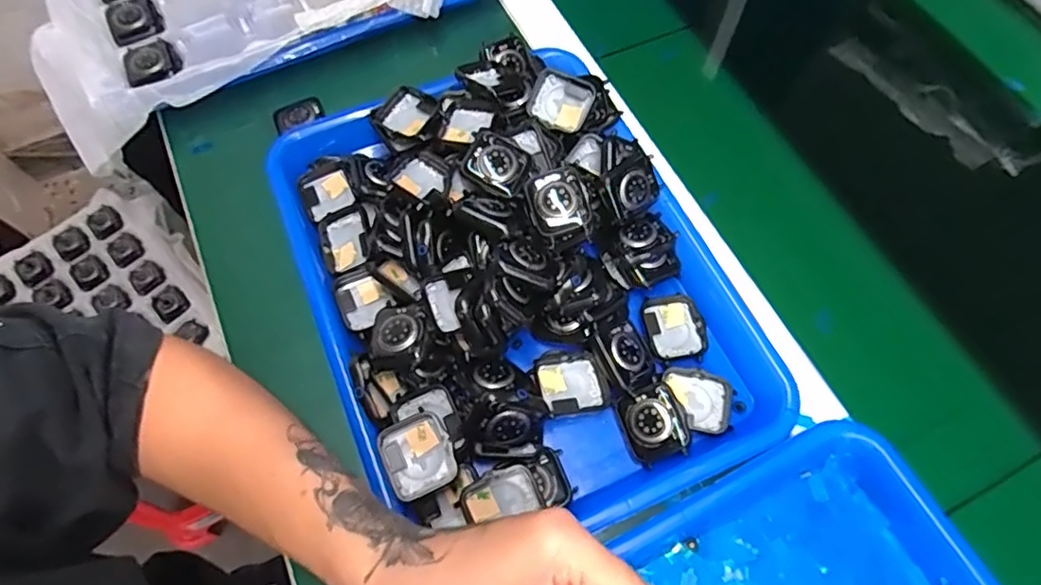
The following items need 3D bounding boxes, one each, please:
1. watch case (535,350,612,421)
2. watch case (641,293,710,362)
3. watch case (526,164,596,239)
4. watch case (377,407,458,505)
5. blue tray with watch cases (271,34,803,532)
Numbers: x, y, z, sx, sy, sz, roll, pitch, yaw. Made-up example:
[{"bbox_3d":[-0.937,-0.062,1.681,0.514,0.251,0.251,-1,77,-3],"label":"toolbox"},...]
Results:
[{"bbox_3d":[0.030,0.053,0.356,0.039,0.013,0.041,-14,67,-5],"label":"watch case"},{"bbox_3d":[0.100,0.024,0.385,0.038,0.010,0.044,-9,66,-3],"label":"watch case"},{"bbox_3d":[0.024,-0.056,0.371,0.035,0.015,0.039,-17,67,-7],"label":"watch case"},{"bbox_3d":[-0.057,0.092,0.332,0.038,0.011,0.042,-26,68,-10],"label":"watch case"},{"bbox_3d":[-0.004,-0.016,0.383,0.250,0.063,0.326,-24,68,-10],"label":"blue tray with watch cases"}]

